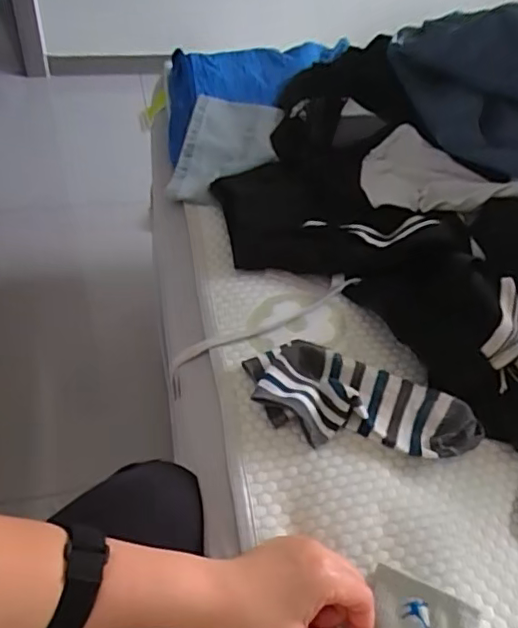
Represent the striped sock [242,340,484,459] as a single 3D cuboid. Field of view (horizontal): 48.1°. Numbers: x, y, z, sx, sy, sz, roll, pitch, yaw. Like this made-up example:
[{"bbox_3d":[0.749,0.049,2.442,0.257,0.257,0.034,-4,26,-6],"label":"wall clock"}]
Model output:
[{"bbox_3d":[0.090,0.080,0.523,0.204,0.031,0.088,14,47,9],"label":"striped sock"}]

